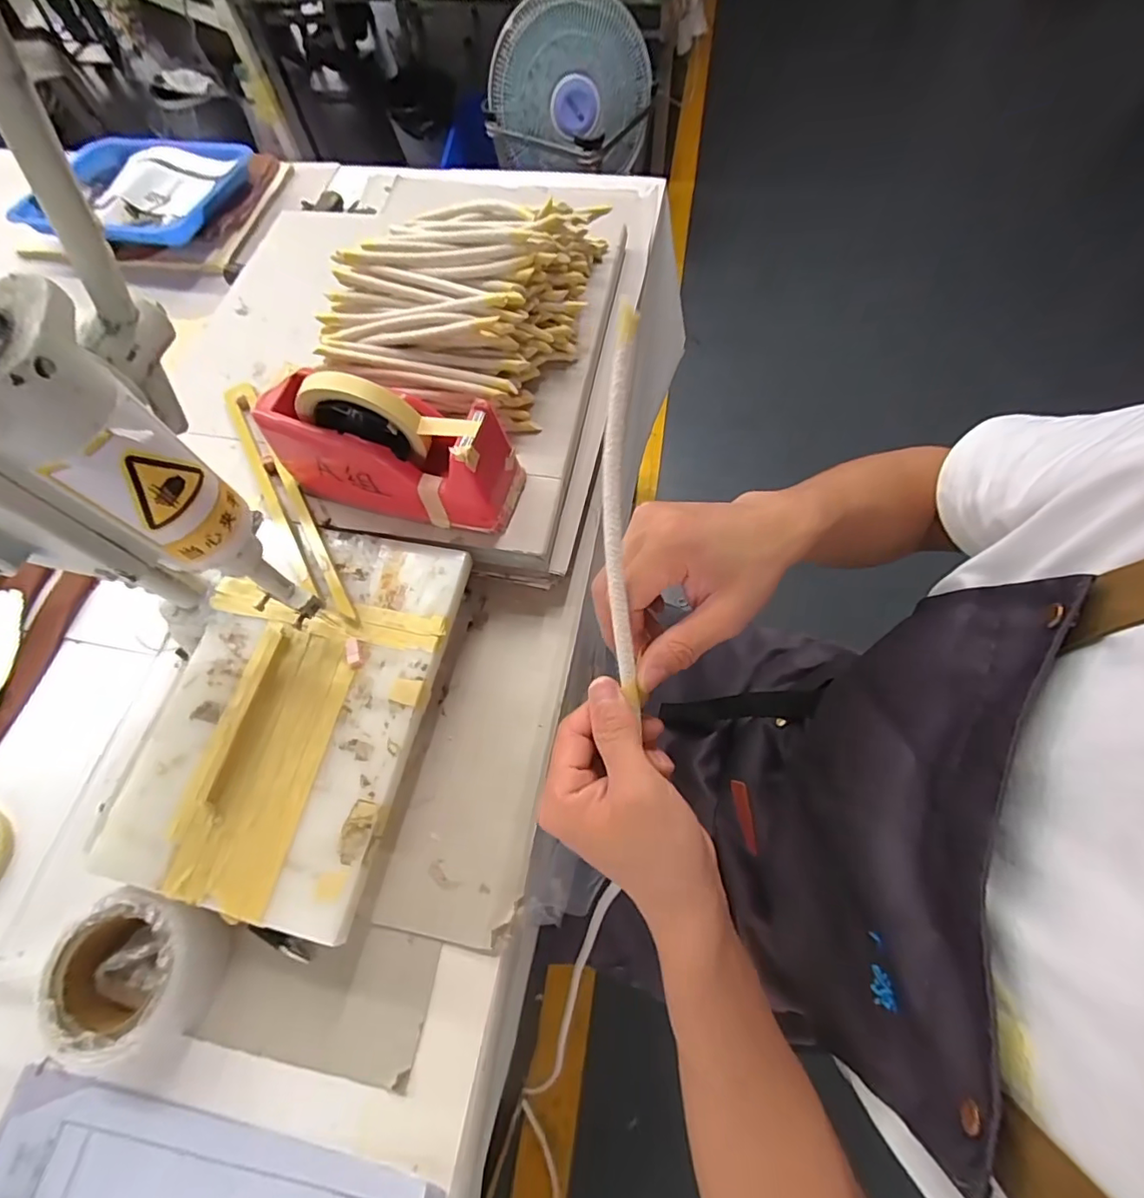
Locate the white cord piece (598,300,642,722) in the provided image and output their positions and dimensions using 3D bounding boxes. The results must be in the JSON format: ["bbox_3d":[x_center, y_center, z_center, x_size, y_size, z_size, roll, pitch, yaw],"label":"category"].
[{"bbox_3d":[0.024,-0.043,0.275,0.020,0.006,0.193,-1,99,3],"label":"white cord piece"}]

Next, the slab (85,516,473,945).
[{"bbox_3d":[-0.219,0.077,0.428,0.201,0.015,0.297,10,66,8],"label":"slab"}]

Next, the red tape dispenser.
[{"bbox_3d":[-0.152,-0.131,0.445,0.203,0.115,0.074,13,67,10],"label":"red tape dispenser"}]

